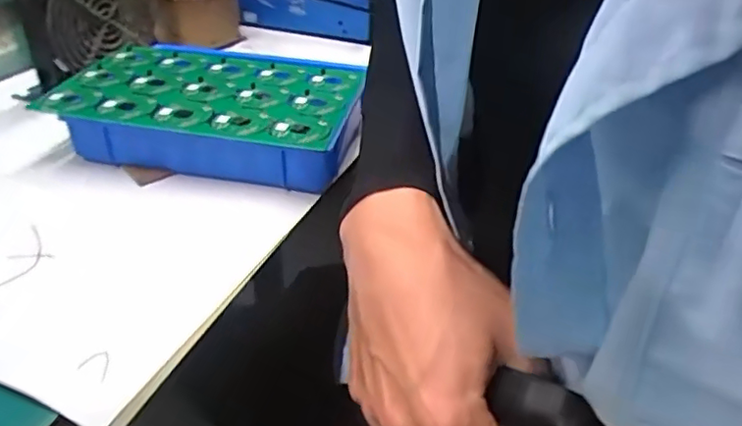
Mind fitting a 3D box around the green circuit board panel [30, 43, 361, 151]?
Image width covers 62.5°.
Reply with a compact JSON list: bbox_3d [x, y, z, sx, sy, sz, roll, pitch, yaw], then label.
[{"bbox_3d":[-0.122,-0.093,0.455,0.216,0.011,0.136,6,33,9],"label":"green circuit board panel"}]

